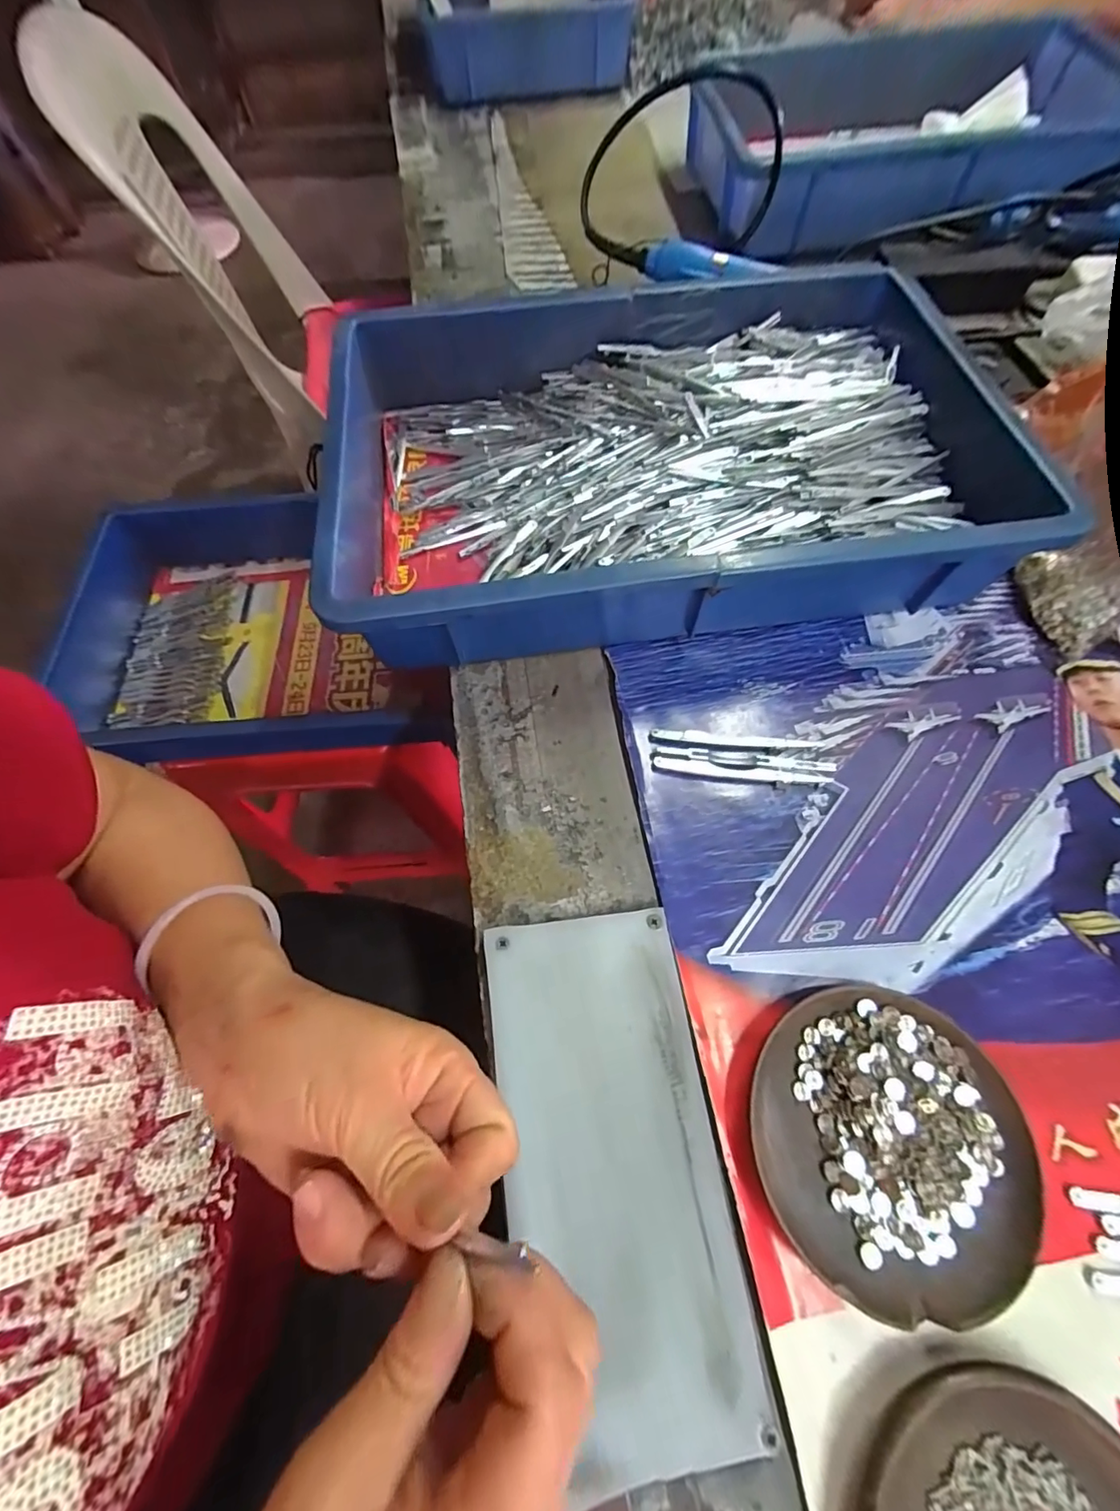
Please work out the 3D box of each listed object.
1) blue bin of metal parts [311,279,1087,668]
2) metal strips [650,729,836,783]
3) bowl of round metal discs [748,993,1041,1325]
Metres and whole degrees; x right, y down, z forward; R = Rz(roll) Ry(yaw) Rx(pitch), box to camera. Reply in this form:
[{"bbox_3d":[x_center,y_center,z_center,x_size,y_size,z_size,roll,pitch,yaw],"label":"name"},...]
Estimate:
[{"bbox_3d":[0.066,-0.206,0.364,0.433,0.074,0.282,-7,66,-3],"label":"blue bin of metal parts"},{"bbox_3d":[0.108,0.000,0.312,0.102,0.006,0.030,4,66,2],"label":"metal strips"},{"bbox_3d":[0.143,0.165,0.229,0.111,0.018,0.114,0,66,0],"label":"bowl of round metal discs"}]

